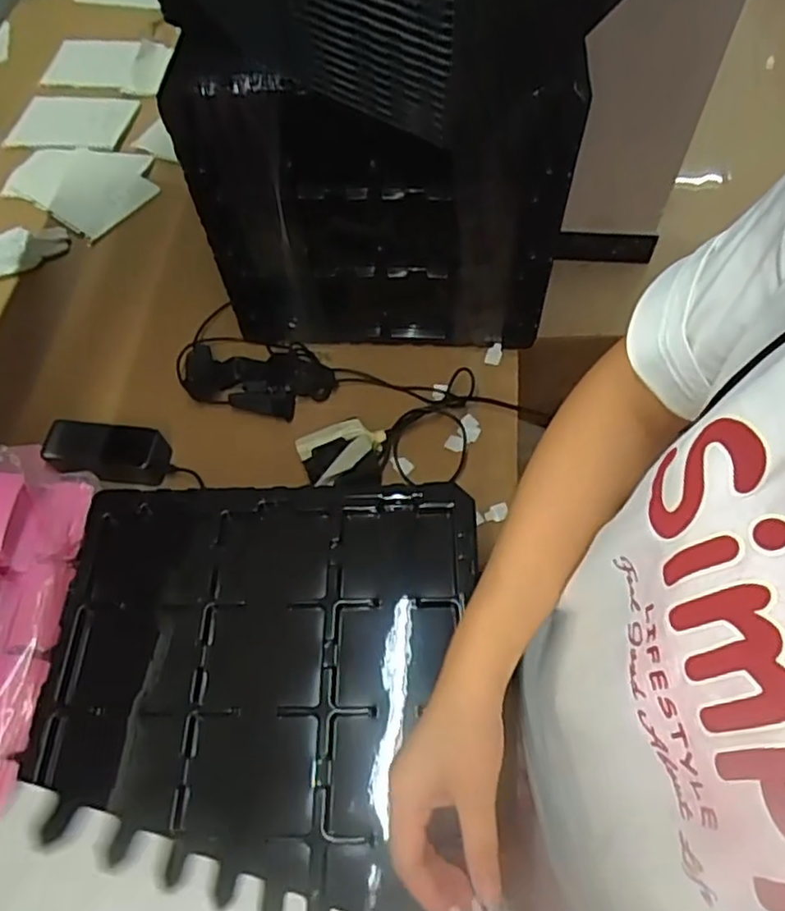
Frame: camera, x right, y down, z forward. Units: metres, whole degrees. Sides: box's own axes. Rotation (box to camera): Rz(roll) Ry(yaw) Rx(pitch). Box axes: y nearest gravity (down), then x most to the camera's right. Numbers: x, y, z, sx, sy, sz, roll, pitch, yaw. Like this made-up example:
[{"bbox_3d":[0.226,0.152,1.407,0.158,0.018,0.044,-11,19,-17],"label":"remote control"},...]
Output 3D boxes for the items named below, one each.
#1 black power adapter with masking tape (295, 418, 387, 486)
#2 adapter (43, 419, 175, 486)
[{"bbox_3d":[-0.053,-0.002,0.719,0.094,0.040,0.072,-17,62,-6],"label":"black power adapter with masking tape"},{"bbox_3d":[-0.332,-0.004,0.748,0.141,0.040,0.066,6,62,6],"label":"adapter"}]

